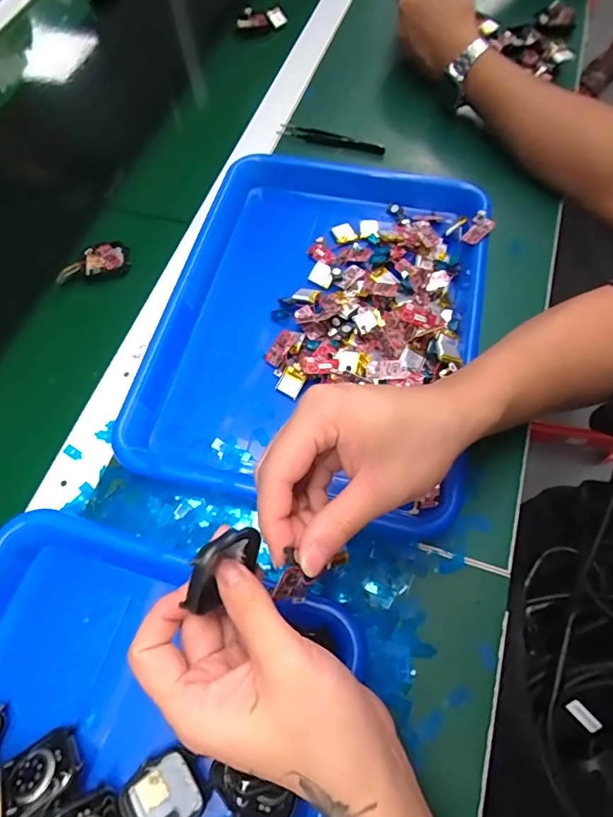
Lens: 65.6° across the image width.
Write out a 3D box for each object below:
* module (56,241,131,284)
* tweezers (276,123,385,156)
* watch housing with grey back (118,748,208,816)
[{"bbox_3d":[-0.201,-0.141,0.449,0.063,0.012,0.037,-11,65,-4],"label":"module"},{"bbox_3d":[0.025,-0.295,0.521,0.121,0.011,0.018,23,67,12],"label":"tweezers"},{"bbox_3d":[-0.081,0.220,0.269,0.041,0.010,0.037,-33,68,-13],"label":"watch housing with grey back"}]

